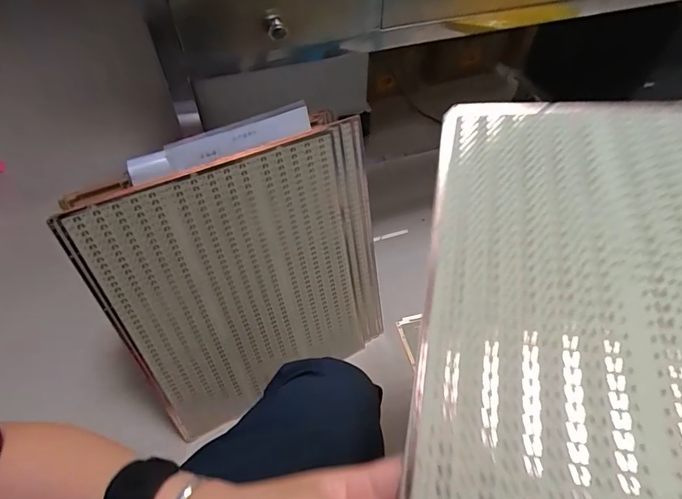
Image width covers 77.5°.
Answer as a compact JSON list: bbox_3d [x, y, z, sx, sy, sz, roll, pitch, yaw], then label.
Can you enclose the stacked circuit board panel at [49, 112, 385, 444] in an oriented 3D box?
[{"bbox_3d":[-0.130,0.059,0.763,0.490,0.541,0.040,-26,39,-20],"label":"stacked circuit board panel"}]

